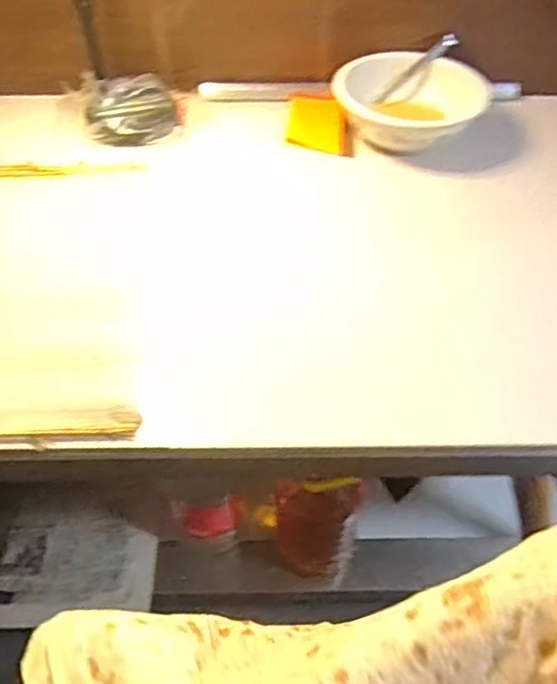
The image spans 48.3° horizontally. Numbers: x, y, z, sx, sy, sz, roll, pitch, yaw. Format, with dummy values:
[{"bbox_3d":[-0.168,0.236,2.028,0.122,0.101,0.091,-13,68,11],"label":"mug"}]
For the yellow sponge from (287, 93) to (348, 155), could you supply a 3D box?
[{"bbox_3d":[0.068,-0.393,1.104,0.100,0.013,0.142,-2,64,6],"label":"yellow sponge"}]

